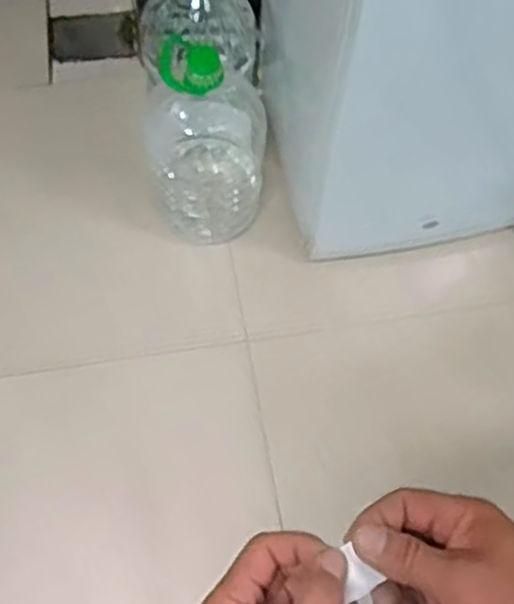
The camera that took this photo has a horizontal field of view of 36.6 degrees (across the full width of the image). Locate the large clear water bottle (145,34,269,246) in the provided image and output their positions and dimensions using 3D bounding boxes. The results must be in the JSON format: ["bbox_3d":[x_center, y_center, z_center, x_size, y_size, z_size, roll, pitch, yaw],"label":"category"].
[{"bbox_3d":[-0.095,-0.312,1.534,0.230,0.440,0.204,-7,65,-6],"label":"large clear water bottle"}]

